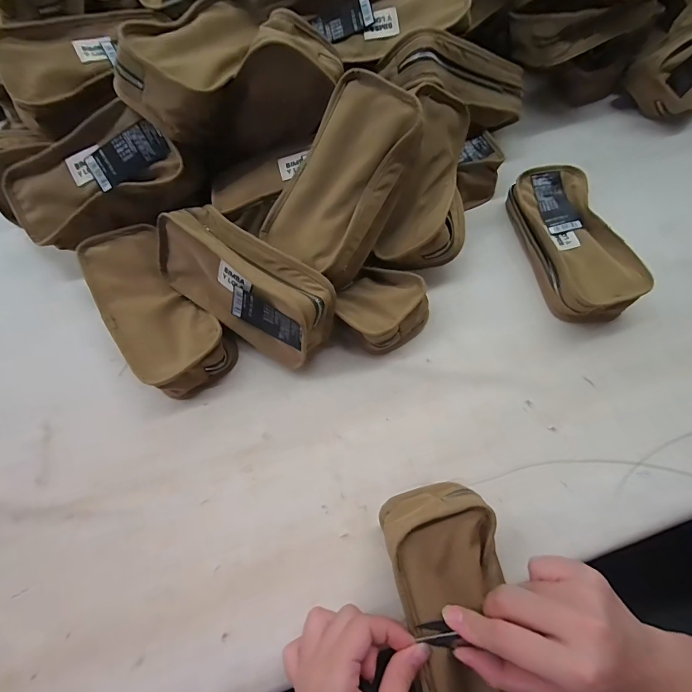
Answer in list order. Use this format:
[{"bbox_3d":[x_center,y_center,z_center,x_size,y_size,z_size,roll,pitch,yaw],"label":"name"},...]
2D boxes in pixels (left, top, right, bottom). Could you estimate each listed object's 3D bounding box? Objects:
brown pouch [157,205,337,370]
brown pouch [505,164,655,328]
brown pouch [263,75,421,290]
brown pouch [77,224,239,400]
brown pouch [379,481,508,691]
[{"bbox_3d":[-0.099,-0.070,0.381,0.187,0.069,0.051,35,45,13],"label":"brown pouch"},{"bbox_3d":[0.248,-0.115,0.445,0.084,0.050,0.183,-11,66,-5],"label":"brown pouch"},{"bbox_3d":[0.001,-0.157,0.375,0.100,0.054,0.176,29,100,0],"label":"brown pouch"},{"bbox_3d":[-0.195,-0.036,0.407,0.086,0.070,0.185,-36,70,-15],"label":"brown pouch"},{"bbox_3d":[0.085,0.206,0.283,0.081,0.048,0.198,-14,85,-5],"label":"brown pouch"}]

